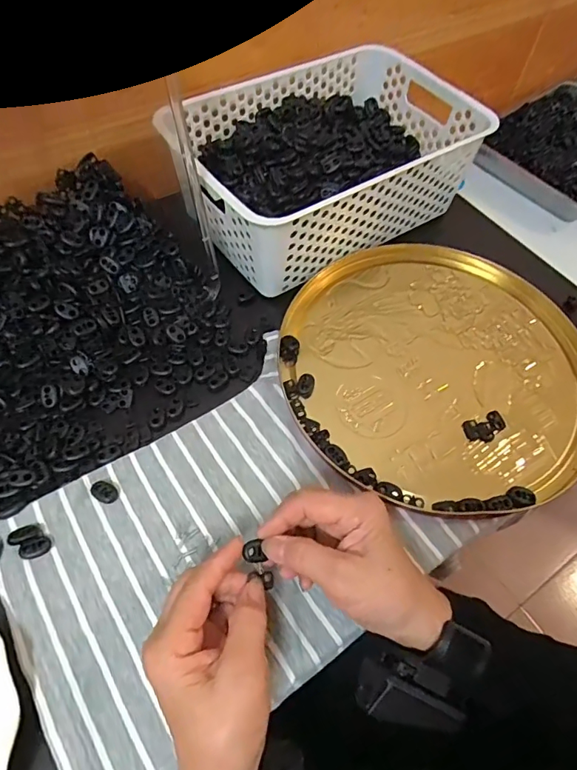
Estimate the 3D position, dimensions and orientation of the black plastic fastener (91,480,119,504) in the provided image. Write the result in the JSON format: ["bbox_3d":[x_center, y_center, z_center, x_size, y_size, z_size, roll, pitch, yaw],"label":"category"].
[{"bbox_3d":[-0.145,0.084,0.380,0.021,0.004,0.015,21,59,10],"label":"black plastic fastener"}]

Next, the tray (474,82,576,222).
[{"bbox_3d":[0.475,-0.396,0.808,0.322,0.046,0.228,-35,66,-22],"label":"tray"}]

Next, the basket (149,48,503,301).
[{"bbox_3d":[0.038,-0.240,0.528,0.297,0.108,0.201,-28,63,-19],"label":"basket"}]

